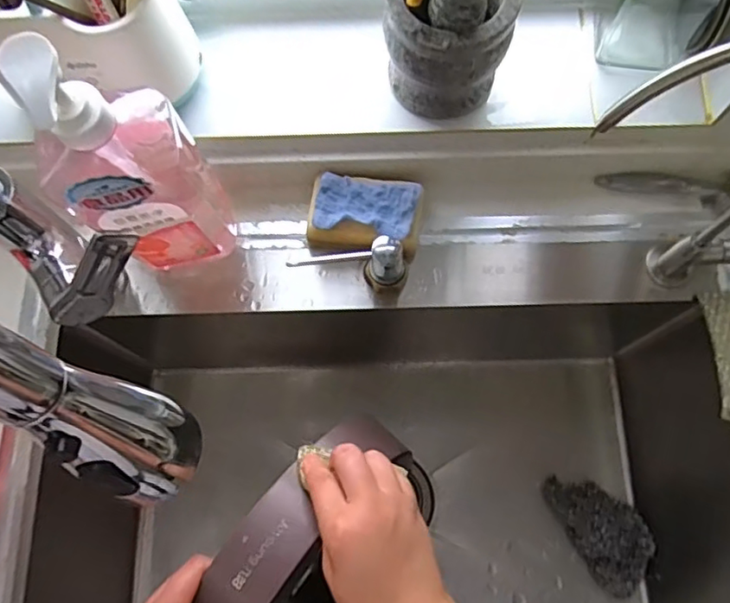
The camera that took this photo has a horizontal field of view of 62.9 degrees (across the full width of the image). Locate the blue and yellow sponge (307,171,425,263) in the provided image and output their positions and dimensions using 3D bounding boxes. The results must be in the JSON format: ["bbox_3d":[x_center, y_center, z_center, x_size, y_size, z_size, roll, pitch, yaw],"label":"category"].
[{"bbox_3d":[0.001,-0.078,0.558,0.101,0.044,0.066,9,74,4],"label":"blue and yellow sponge"}]

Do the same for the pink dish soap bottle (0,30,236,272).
[{"bbox_3d":[-0.166,-0.088,0.436,0.096,0.276,0.071,-25,75,-6],"label":"pink dish soap bottle"}]

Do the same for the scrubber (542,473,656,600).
[{"bbox_3d":[0.272,0.258,0.677,0.076,0.038,0.139,-27,75,-7],"label":"scrubber"}]

